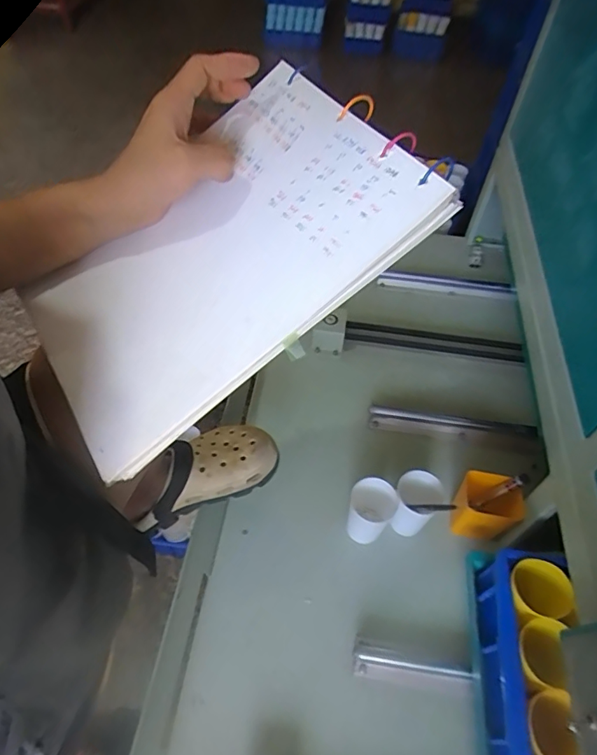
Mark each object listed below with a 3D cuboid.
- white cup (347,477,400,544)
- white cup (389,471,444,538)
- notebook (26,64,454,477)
[{"bbox_3d":[0.103,0.193,0.692,0.062,0.106,0.058,1,52,-2],"label":"white cup"},{"bbox_3d":[0.168,0.181,0.703,0.061,0.094,0.059,1,52,-2],"label":"white cup"},{"bbox_3d":[-0.065,-0.091,0.357,0.283,0.016,0.190,-39,67,0],"label":"notebook"}]

